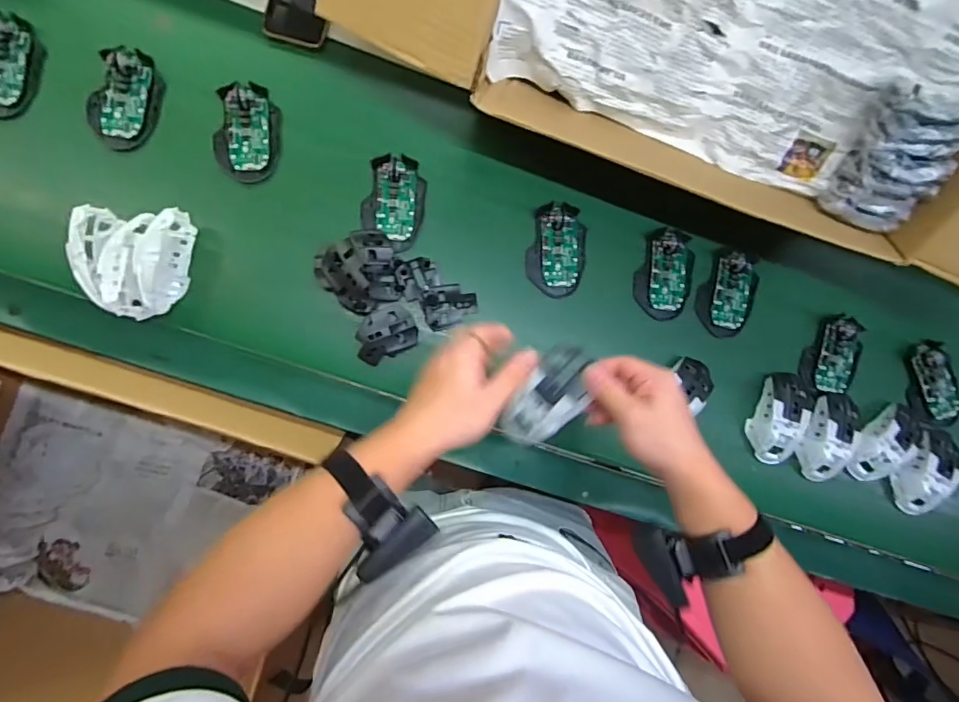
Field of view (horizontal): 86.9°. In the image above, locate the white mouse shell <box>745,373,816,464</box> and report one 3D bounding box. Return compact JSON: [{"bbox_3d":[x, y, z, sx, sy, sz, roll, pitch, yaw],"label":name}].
[{"bbox_3d":[0.390,0.086,0.651,0.069,0.029,0.118,25,84,-2],"label":"white mouse shell"}]

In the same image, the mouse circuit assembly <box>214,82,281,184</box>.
[{"bbox_3d":[-0.278,-0.263,0.604,0.071,0.023,0.114,-1,86,-4],"label":"mouse circuit assembly"}]

